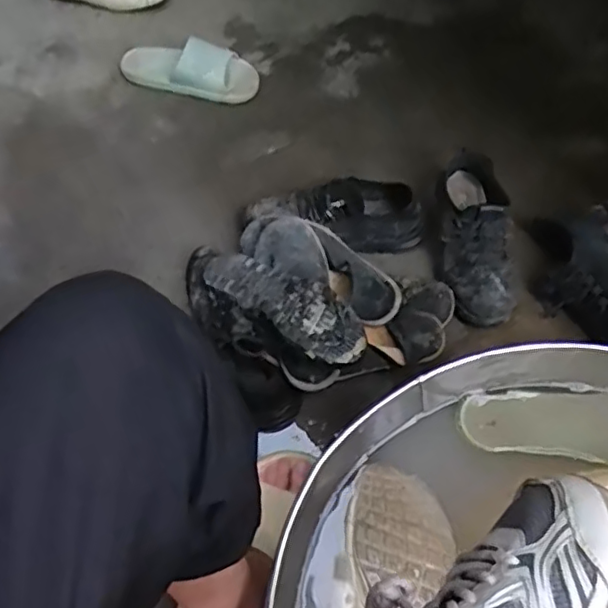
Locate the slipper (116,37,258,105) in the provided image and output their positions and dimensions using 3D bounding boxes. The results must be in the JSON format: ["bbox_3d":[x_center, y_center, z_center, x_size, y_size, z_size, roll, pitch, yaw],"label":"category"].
[{"bbox_3d":[-0.207,-0.413,1.057,0.236,0.078,0.092,13,65,10],"label":"slipper"}]

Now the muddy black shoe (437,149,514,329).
[{"bbox_3d":[0.252,-0.090,0.870,0.101,0.098,0.235,1,63,4],"label":"muddy black shoe"}]

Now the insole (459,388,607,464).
[{"bbox_3d":[0.300,0.131,0.666,0.247,0.011,0.078,4,64,6],"label":"insole"}]

